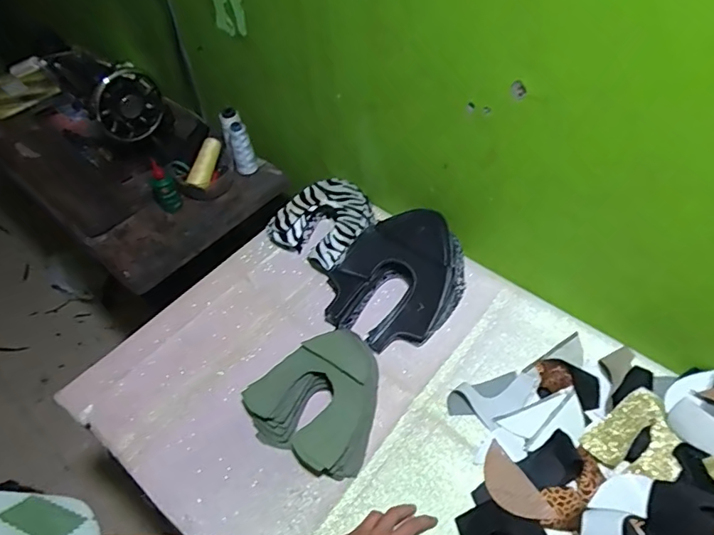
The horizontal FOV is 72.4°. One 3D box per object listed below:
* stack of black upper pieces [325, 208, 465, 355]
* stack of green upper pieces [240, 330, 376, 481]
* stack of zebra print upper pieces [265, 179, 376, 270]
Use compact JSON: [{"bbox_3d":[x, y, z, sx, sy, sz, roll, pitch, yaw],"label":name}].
[{"bbox_3d":[0.069,0.009,0.793,0.245,0.095,0.196,-39,59,-25],"label":"stack of black upper pieces"},{"bbox_3d":[-0.052,0.174,0.675,0.183,0.094,0.171,27,58,22],"label":"stack of green upper pieces"},{"bbox_3d":[-0.056,-0.090,0.894,0.167,0.071,0.179,29,58,23],"label":"stack of zebra print upper pieces"}]

